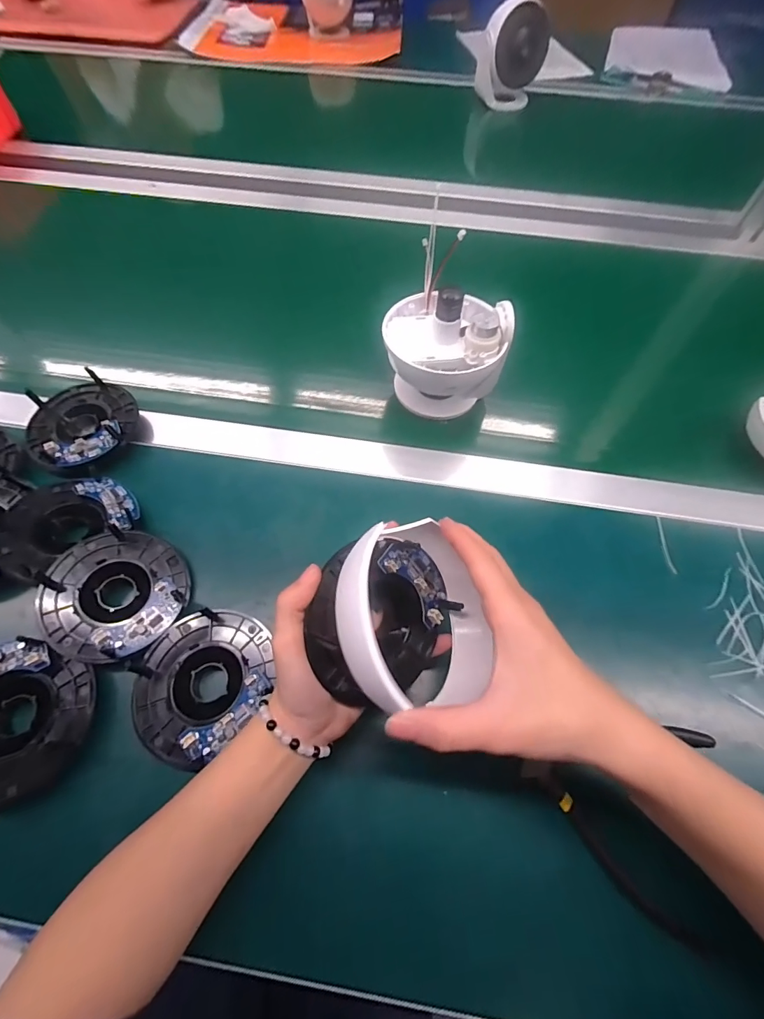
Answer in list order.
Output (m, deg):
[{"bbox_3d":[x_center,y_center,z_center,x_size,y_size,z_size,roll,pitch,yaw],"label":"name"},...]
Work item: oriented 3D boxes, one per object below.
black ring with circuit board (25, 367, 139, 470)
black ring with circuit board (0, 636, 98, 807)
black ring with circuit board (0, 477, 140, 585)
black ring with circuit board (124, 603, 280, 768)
[{"bbox_3d":[-0.297,-0.088,0.409,0.102,0.027,0.100,0,63,-1],"label":"black ring with circuit board"},{"bbox_3d":[-0.249,0.140,0.280,0.091,0.019,0.097,0,63,-1],"label":"black ring with circuit board"},{"bbox_3d":[-0.263,0.013,0.345,0.097,0.024,0.099,0,63,-1],"label":"black ring with circuit board"},{"bbox_3d":[-0.130,0.122,0.299,0.092,0.018,0.101,0,63,-1],"label":"black ring with circuit board"}]

